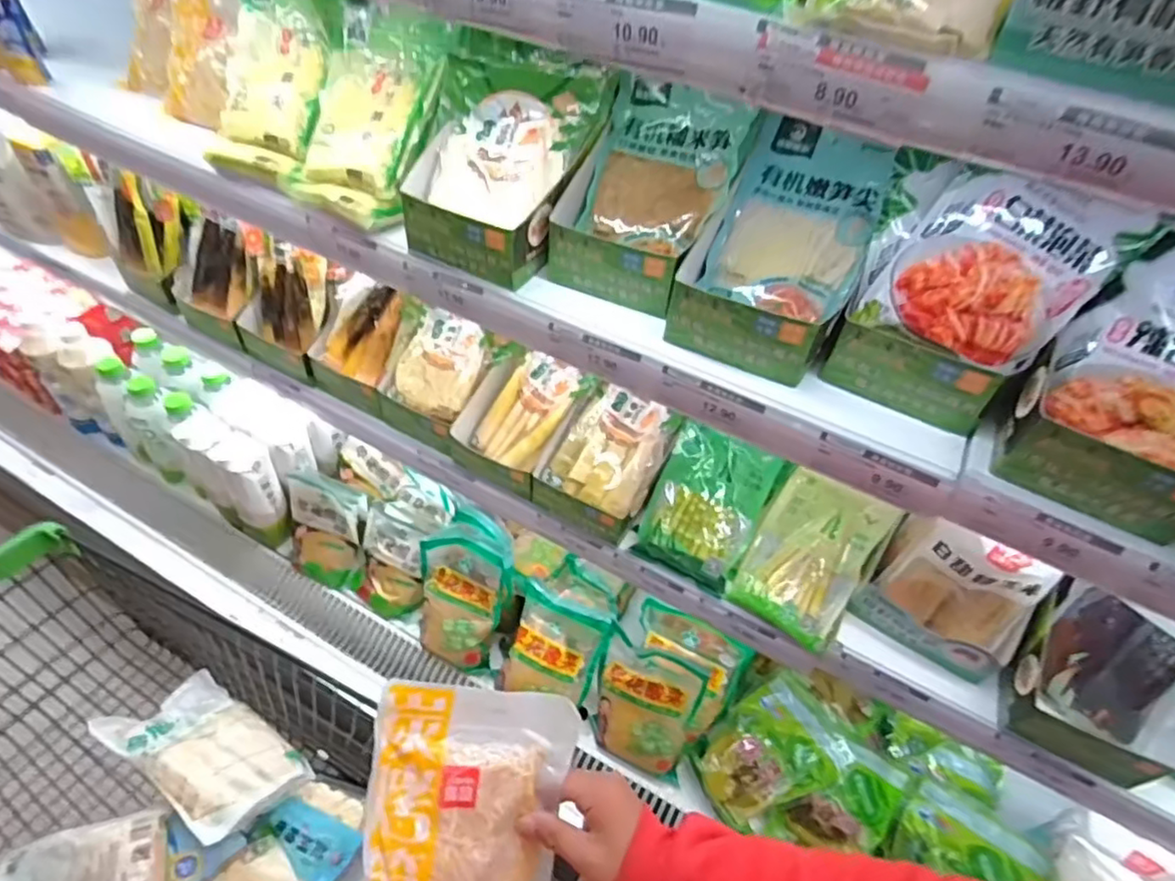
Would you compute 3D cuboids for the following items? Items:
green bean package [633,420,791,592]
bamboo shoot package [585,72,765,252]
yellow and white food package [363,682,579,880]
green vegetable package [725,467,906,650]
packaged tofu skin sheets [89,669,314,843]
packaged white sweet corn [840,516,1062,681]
[{"bbox_3d":[0.154,0.084,0.840,0.134,0.019,0.187,25,87,13],"label":"green bean package"},{"bbox_3d":[0.077,-0.278,0.653,0.138,0.021,0.170,21,89,20],"label":"bamboo shoot package"},{"bbox_3d":[-0.090,0.287,0.470,0.142,0.027,0.201,12,76,-18],"label":"yellow and white food package"},{"bbox_3d":[0.274,0.143,0.804,0.134,0.042,0.192,30,79,25],"label":"green vegetable package"},{"bbox_3d":[-0.523,0.433,0.907,0.257,0.048,0.162,24,25,21],"label":"packaged tofu skin sheets"},{"bbox_3d":[0.387,0.163,0.687,0.145,0.180,0.040,29,50,21],"label":"packaged white sweet corn"}]

